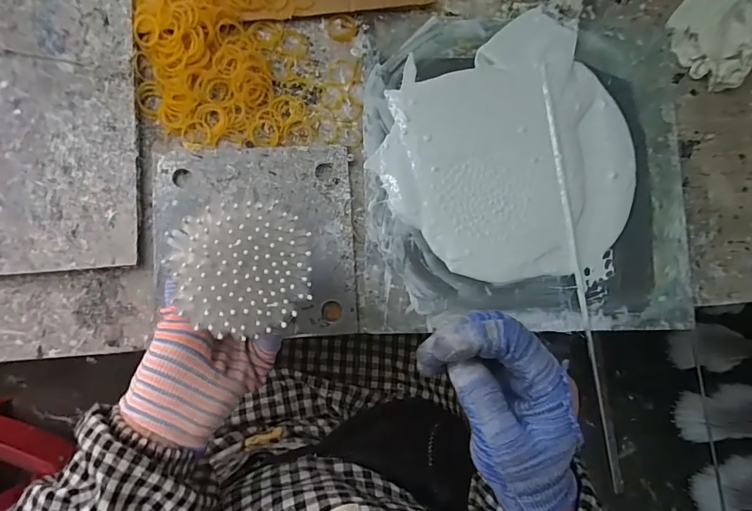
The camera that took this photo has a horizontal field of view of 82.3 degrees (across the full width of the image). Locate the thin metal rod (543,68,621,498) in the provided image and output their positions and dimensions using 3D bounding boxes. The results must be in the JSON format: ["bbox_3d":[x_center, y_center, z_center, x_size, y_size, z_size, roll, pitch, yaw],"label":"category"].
[{"bbox_3d":[0.214,0.017,0.454,0.012,0.006,0.445,-8,84,-6],"label":"thin metal rod"}]

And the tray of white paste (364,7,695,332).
[{"bbox_3d":[0.163,-0.095,0.460,0.341,0.020,0.335,1,85,-6],"label":"tray of white paste"}]

